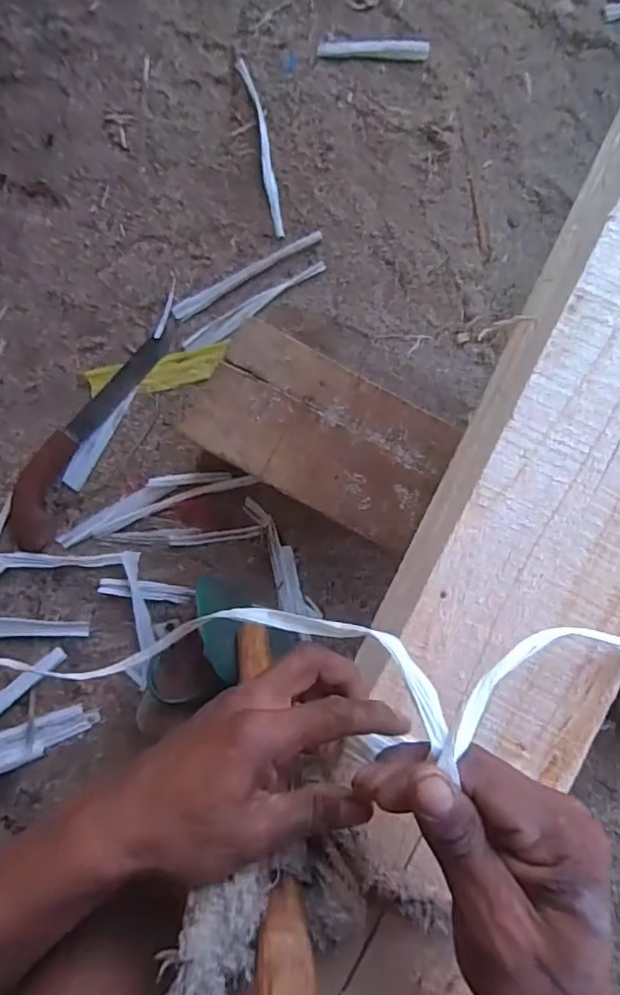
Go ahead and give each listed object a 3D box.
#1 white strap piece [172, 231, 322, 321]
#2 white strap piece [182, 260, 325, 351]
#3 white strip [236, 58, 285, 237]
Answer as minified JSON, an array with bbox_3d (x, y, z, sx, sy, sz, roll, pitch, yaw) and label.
[{"bbox_3d":[-0.067,-0.235,0.597,0.171,0.007,0.020,-29,88,-3],"label":"white strap piece"},{"bbox_3d":[-0.058,-0.198,0.595,0.167,0.006,0.021,-31,88,-3],"label":"white strap piece"},{"bbox_3d":[-0.049,-0.368,0.596,0.016,0.011,0.188,-13,87,-3],"label":"white strip"}]

